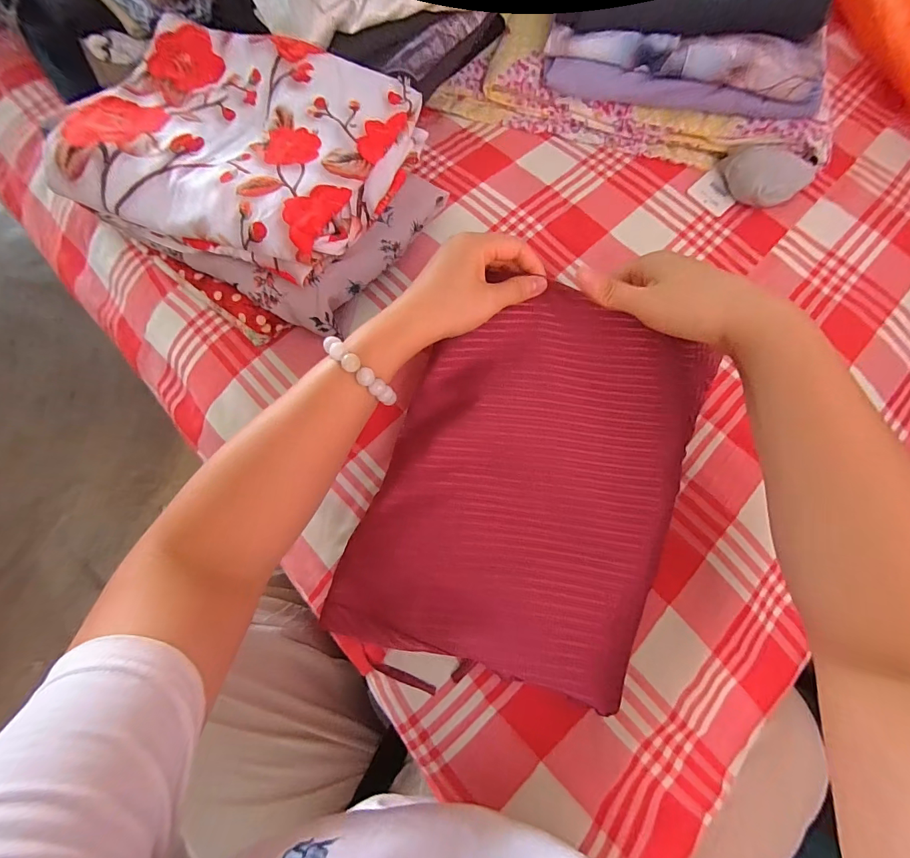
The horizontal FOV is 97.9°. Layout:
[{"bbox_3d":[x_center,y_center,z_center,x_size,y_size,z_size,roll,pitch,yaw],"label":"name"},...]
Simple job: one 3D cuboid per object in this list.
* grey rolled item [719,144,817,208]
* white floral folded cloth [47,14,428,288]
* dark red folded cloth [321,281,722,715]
[{"bbox_3d":[0.360,-0.290,0.451,0.097,0.038,0.066,13,71,5],"label":"grey rolled item"},{"bbox_3d":[-0.212,-0.278,0.387,0.306,0.057,0.224,22,73,8],"label":"white floral folded cloth"},{"bbox_3d":[0.062,0.035,0.312,0.221,0.048,0.309,21,72,8],"label":"dark red folded cloth"}]

